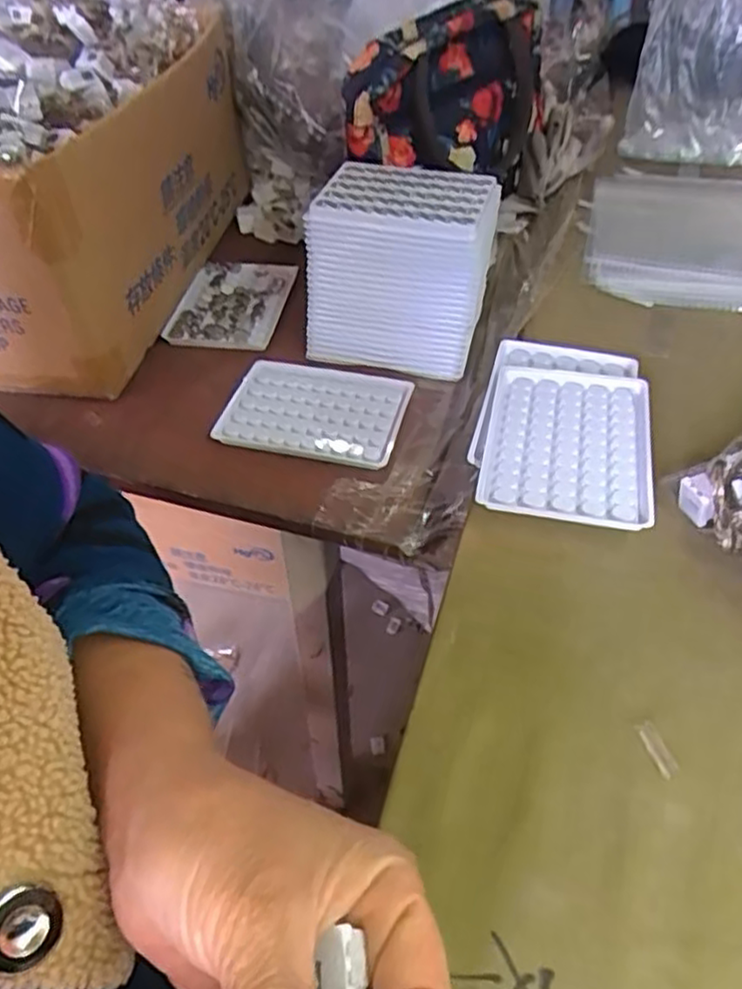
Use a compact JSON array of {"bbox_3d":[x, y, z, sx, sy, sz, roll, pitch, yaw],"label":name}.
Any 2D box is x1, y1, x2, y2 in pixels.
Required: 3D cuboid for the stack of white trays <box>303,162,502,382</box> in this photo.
[{"bbox_3d":[0.025,-0.173,0.542,0.130,0.118,0.099,12,49,12],"label":"stack of white trays"}]

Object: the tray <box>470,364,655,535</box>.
[{"bbox_3d":[0.119,-0.030,0.424,0.095,0.016,0.127,9,47,11],"label":"tray"}]

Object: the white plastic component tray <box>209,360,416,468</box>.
[{"bbox_3d":[-0.042,-0.062,0.519,0.129,0.007,0.091,10,51,11],"label":"white plastic component tray"}]

